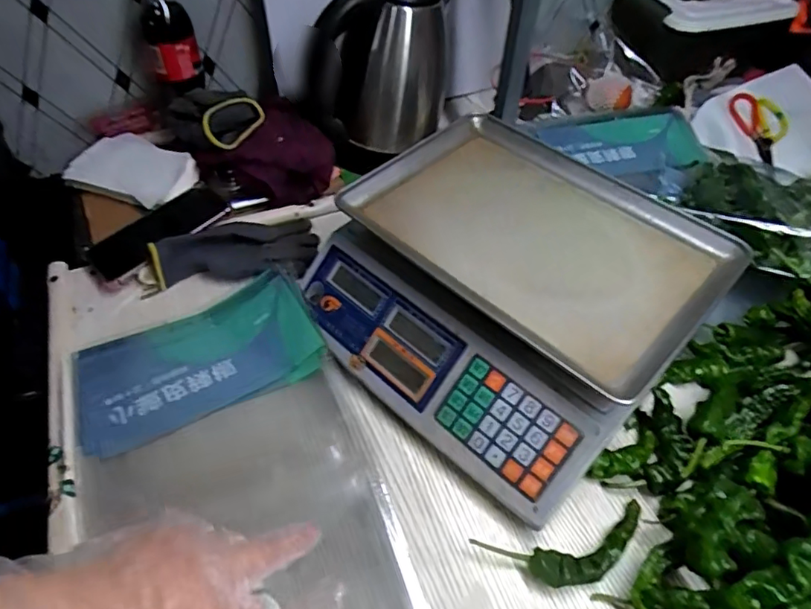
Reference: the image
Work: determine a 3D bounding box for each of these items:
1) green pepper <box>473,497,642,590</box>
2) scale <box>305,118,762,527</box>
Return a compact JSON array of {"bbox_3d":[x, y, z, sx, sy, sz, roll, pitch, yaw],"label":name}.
[{"bbox_3d":[0.130,0.197,0.435,0.141,0.022,0.049,-9,51,-8],"label":"green pepper"},{"bbox_3d":[0.096,-0.019,0.543,0.329,0.112,0.311,37,60,26],"label":"scale"}]

